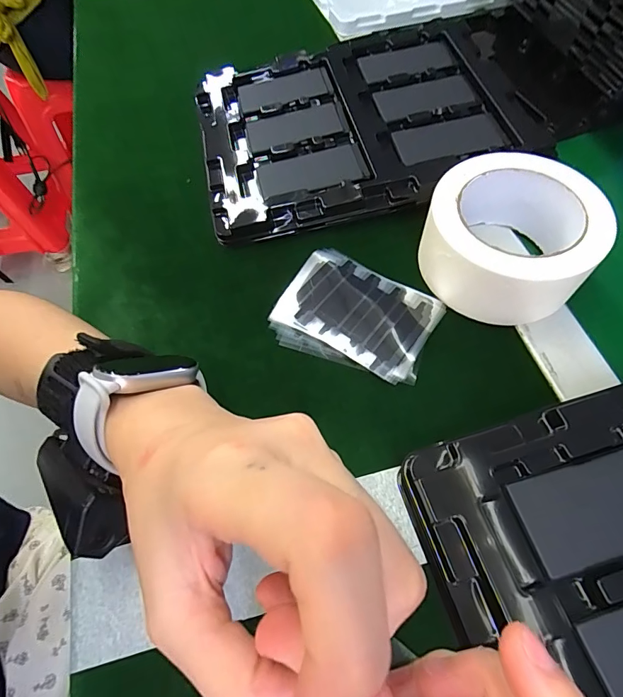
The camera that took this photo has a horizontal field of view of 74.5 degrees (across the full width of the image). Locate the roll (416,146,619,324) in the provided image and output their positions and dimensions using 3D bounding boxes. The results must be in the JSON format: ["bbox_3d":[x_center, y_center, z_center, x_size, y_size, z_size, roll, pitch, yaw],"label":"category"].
[{"bbox_3d":[0.138,-0.081,0.292,0.107,0.054,0.114,-2,62,3],"label":"roll"}]

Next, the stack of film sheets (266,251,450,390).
[{"bbox_3d":[0.032,-0.025,0.295,0.107,0.004,0.086,22,65,15],"label":"stack of film sheets"}]

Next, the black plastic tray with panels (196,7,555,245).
[{"bbox_3d":[0.057,-0.218,0.386,0.313,0.025,0.232,-12,62,-3],"label":"black plastic tray with panels"}]

